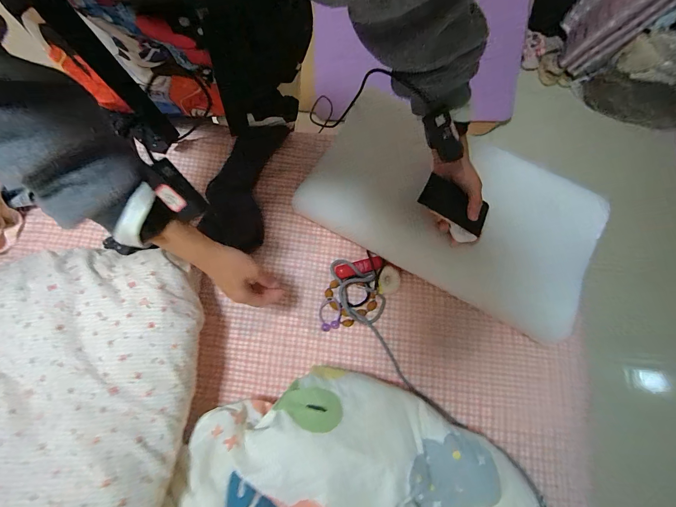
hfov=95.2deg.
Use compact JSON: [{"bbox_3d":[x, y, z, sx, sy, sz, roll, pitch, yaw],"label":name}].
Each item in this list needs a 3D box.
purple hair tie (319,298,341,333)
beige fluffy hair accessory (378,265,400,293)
[{"bbox_3d":[-0.014,0.113,0.569,0.039,0.009,0.058,-7,75,-3],"label":"purple hair tie"},{"bbox_3d":[0.094,0.048,0.572,0.040,0.015,0.045,-19,76,-6],"label":"beige fluffy hair accessory"}]

